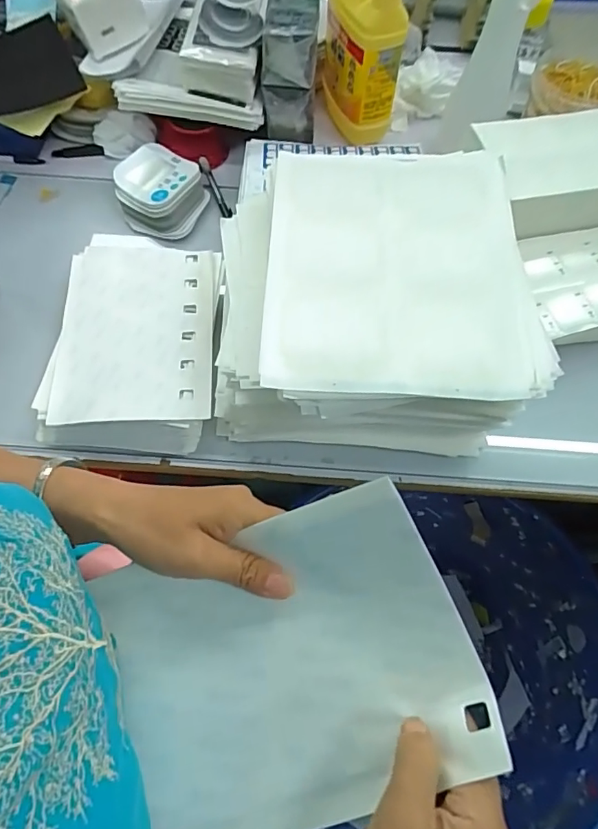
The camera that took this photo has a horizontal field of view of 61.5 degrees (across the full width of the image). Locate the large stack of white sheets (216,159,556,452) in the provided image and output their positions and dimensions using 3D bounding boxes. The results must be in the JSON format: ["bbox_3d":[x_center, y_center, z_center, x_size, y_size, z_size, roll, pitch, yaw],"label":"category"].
[{"bbox_3d":[0.062,-0.105,0.520,0.288,0.170,0.261,-1,66,-1],"label":"large stack of white sheets"}]

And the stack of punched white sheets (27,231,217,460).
[{"bbox_3d":[-0.183,-0.094,0.576,0.178,0.046,0.271,1,66,0],"label":"stack of punched white sheets"}]

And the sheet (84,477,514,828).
[{"bbox_3d":[-0.011,0.146,0.281,0.200,0.030,0.159,-25,82,9],"label":"sheet"}]

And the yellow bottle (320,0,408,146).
[{"bbox_3d":[0.076,-0.495,0.664,0.072,0.223,0.132,-16,67,-8],"label":"yellow bottle"}]

